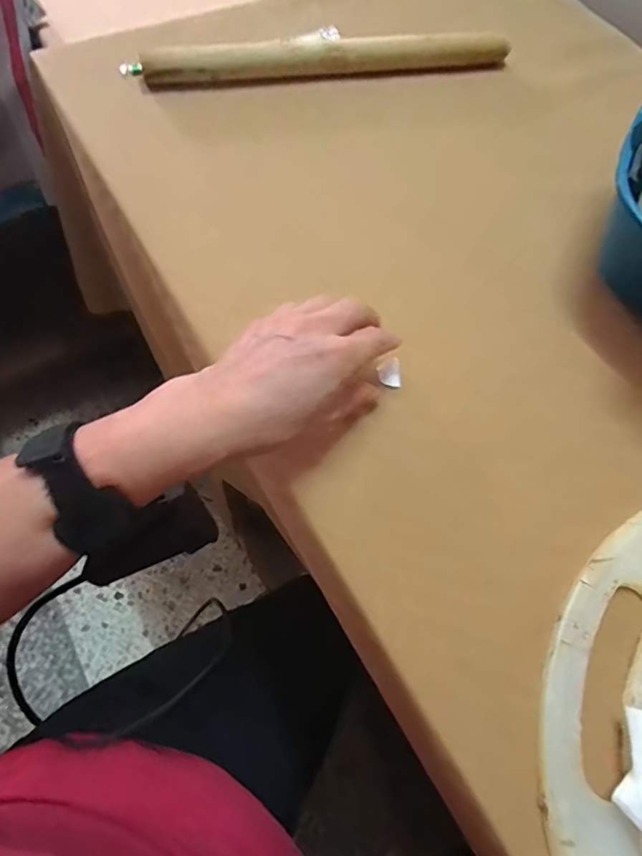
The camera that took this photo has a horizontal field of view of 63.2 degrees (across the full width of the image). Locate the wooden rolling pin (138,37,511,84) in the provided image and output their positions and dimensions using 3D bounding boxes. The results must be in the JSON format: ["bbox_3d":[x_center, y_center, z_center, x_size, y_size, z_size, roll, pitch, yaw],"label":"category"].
[{"bbox_3d":[0.014,-0.355,0.499,0.354,0.028,0.026,-12,65,-10],"label":"wooden rolling pin"}]

